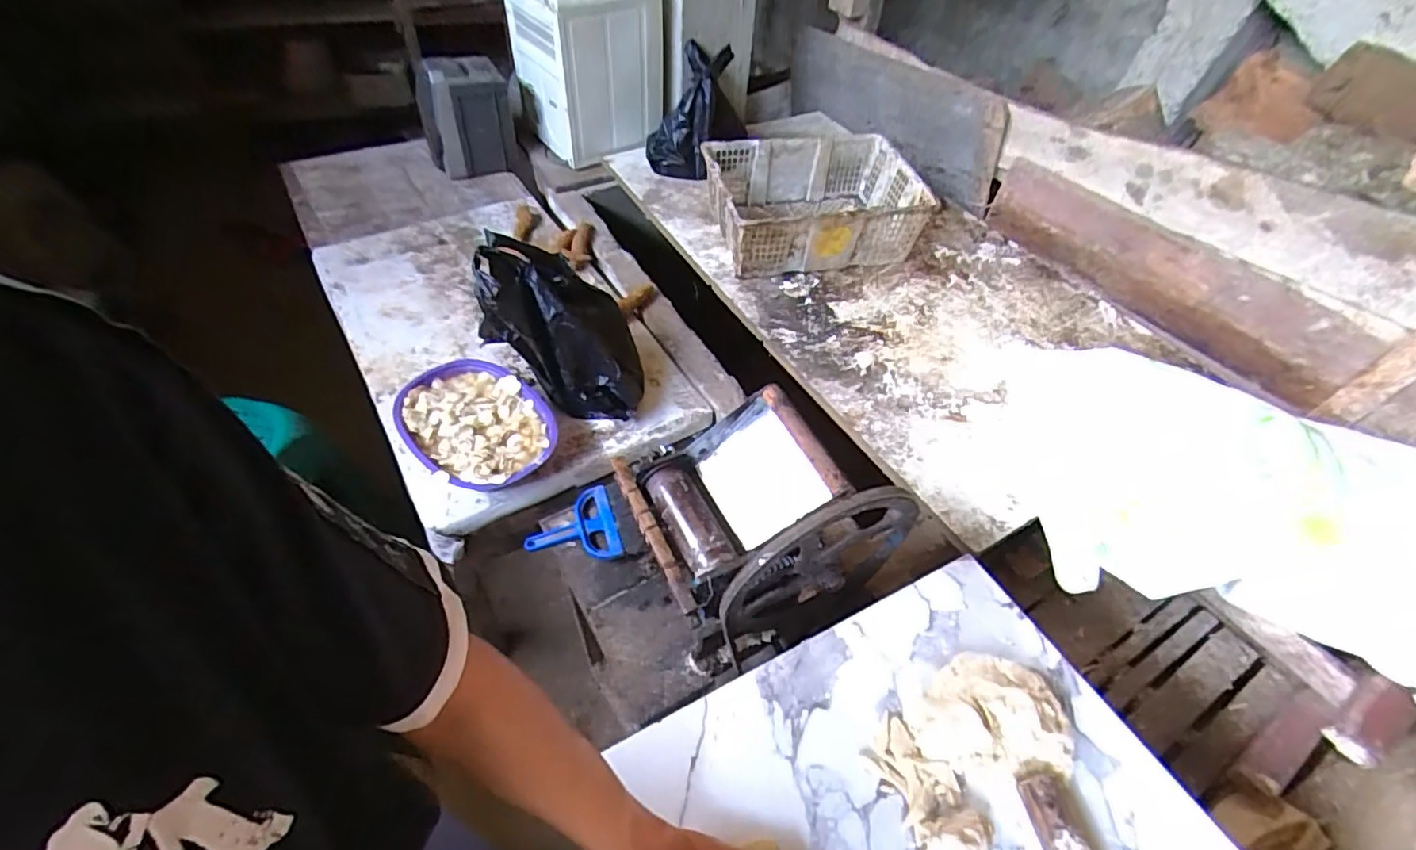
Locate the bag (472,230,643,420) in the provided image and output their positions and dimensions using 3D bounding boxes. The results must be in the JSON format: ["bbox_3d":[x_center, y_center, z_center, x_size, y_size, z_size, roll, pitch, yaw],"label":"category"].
[{"bbox_3d":[-0.253,-0.168,1.073,0.249,0.257,0.191,-9,52,-10],"label":"bag"}]

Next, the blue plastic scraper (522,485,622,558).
[{"bbox_3d":[-0.217,0.170,0.972,0.138,0.026,0.129,-13,53,-13],"label":"blue plastic scraper"}]

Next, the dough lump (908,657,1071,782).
[{"bbox_3d":[0.274,0.273,0.590,0.141,0.057,0.109,13,52,7],"label":"dough lump"}]

